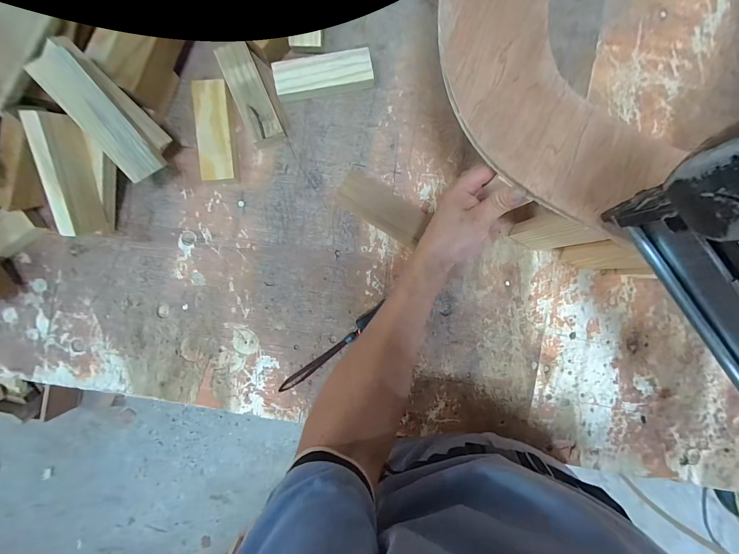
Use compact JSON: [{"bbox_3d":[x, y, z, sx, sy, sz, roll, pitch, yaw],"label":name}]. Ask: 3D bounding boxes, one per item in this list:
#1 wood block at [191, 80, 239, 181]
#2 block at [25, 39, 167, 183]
[{"bbox_3d":[-0.200,-0.188,0.406,0.044,0.018,0.125,-5,91,-2],"label":"wood block"},{"bbox_3d":[-0.288,-0.167,0.334,0.041,0.015,0.126,-32,123,-1],"label":"block"}]

